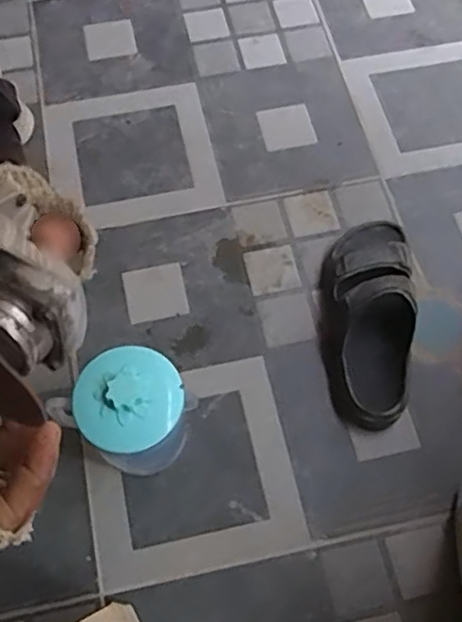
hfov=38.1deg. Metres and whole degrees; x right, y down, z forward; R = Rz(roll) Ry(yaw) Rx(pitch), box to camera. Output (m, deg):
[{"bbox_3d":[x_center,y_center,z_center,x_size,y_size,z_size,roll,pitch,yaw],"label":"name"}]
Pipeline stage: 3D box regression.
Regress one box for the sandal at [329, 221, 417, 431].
[{"bbox_3d":[0.184,-0.002,0.891,0.114,0.083,0.304,4,67,1],"label":"sandal"}]

